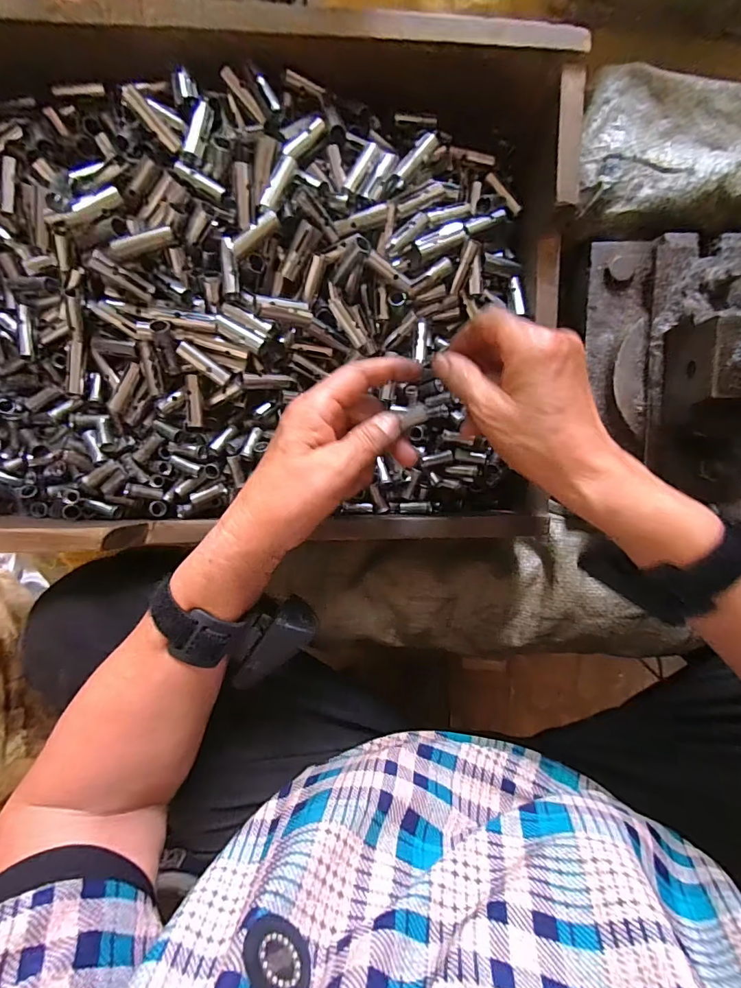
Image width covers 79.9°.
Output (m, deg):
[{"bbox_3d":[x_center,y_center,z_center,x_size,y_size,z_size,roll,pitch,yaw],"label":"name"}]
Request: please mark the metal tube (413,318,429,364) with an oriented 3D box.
[{"bbox_3d":[0.039,-0.117,0.339,0.010,0.010,0.036,6,79,4],"label":"metal tube"}]

